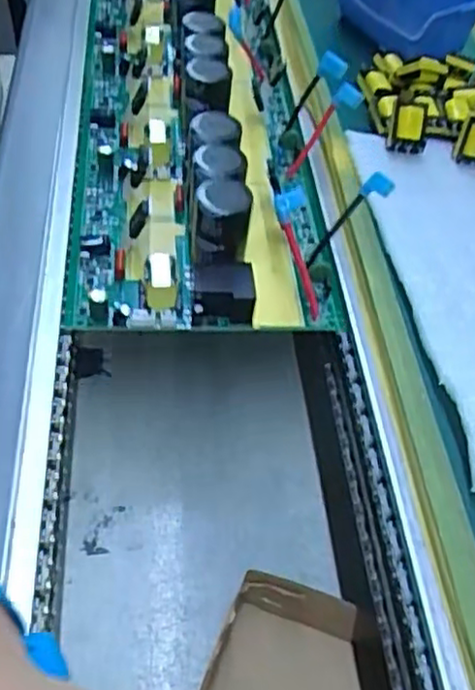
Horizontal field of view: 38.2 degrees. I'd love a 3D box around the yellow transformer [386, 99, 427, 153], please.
[{"bbox_3d":[0.111,-0.142,0.442,0.025,0.027,0.030,11,51,3],"label":"yellow transformer"}]

